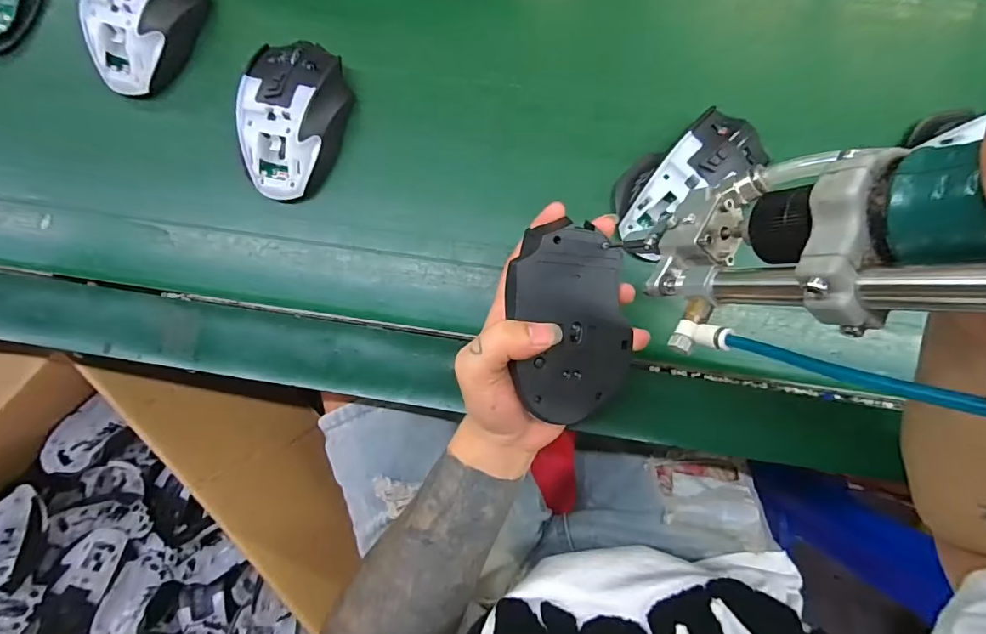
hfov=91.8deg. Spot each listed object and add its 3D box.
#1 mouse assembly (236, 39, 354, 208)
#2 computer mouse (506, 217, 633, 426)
[{"bbox_3d":[-0.146,-0.146,0.349,0.063,0.034,0.111,8,84,2],"label":"mouse assembly"},{"bbox_3d":[0.041,0.002,0.293,0.069,0.040,0.109,-13,98,-15],"label":"computer mouse"}]

